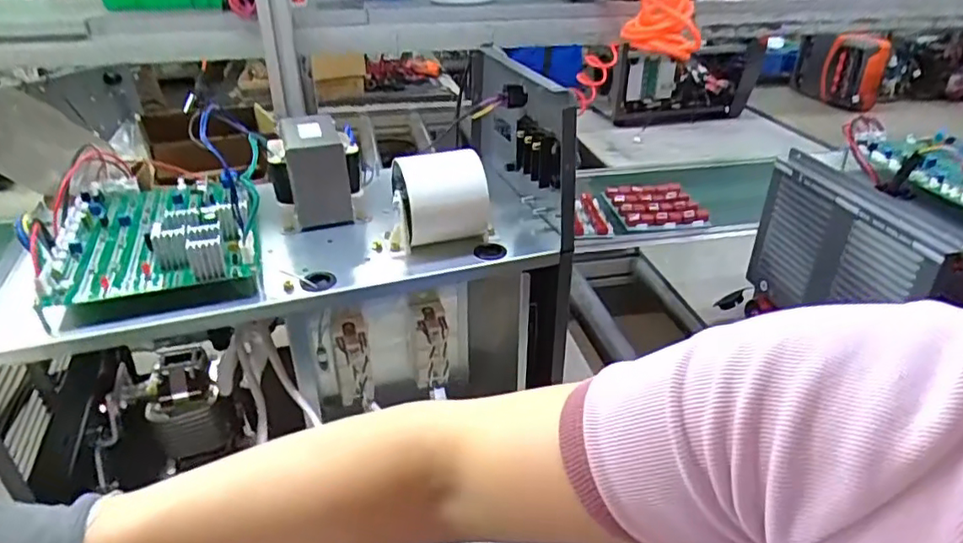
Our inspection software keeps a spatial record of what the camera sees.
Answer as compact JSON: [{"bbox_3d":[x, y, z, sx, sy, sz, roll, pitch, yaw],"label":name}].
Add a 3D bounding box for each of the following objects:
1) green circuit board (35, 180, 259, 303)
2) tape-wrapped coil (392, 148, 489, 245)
[{"bbox_3d":[-0.293,-0.044,0.552,0.154,0.044,0.200,-12,33,-20],"label":"green circuit board"},{"bbox_3d":[-0.040,-0.074,0.577,0.077,0.077,0.059,-10,32,-16],"label":"tape-wrapped coil"}]

